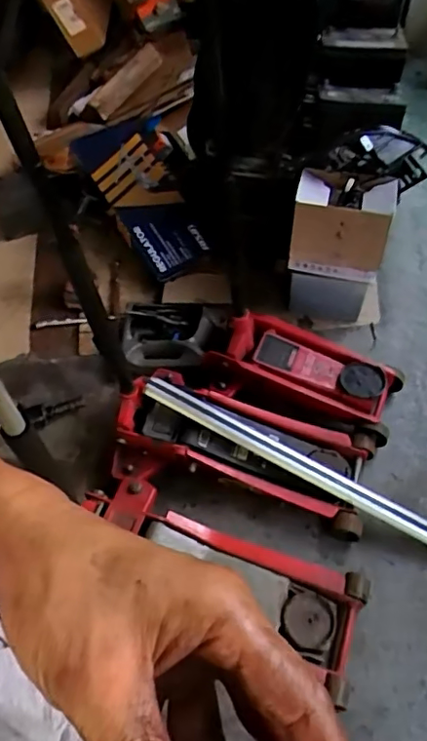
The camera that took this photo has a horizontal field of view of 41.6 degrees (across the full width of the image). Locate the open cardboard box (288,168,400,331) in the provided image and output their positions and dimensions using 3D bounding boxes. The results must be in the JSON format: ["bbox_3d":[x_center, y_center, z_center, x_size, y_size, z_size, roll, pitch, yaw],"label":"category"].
[{"bbox_3d":[0.342,-0.299,1.528,0.272,0.449,0.142,14,57,11],"label":"open cardboard box"}]

